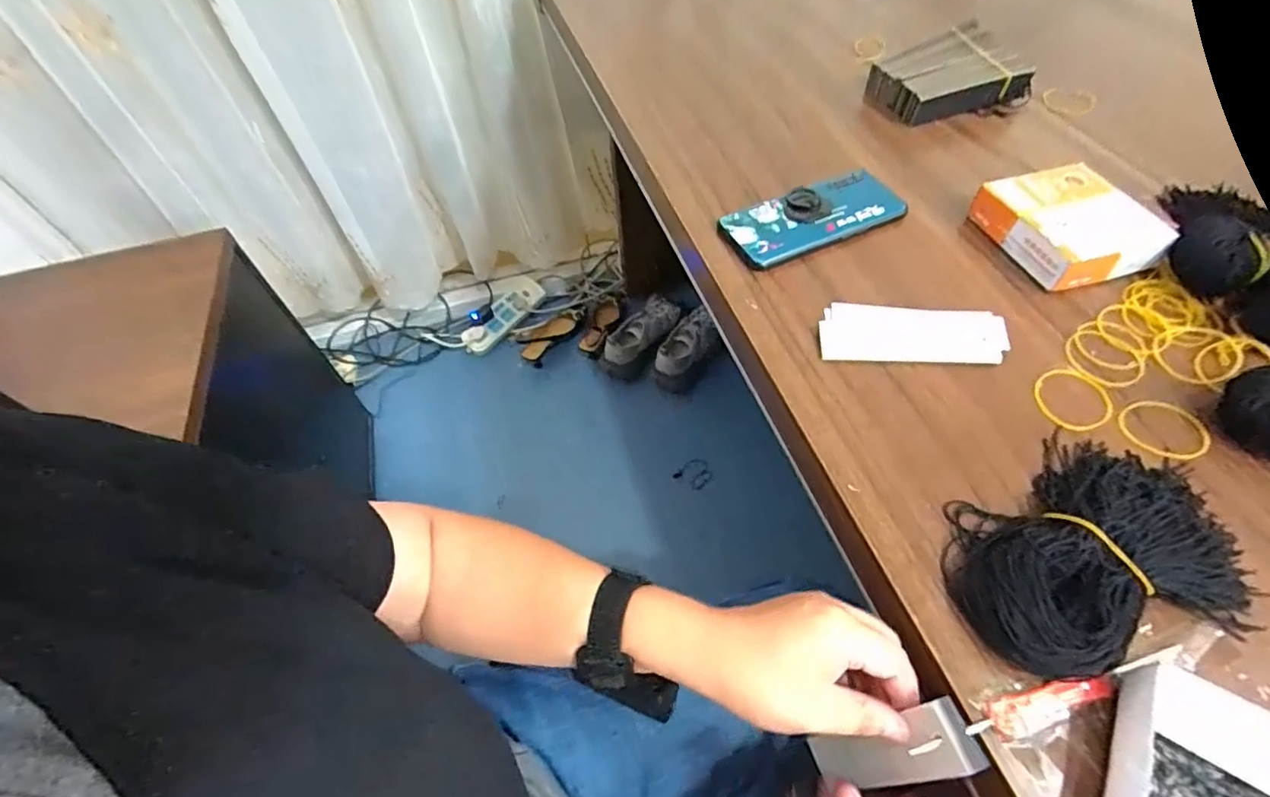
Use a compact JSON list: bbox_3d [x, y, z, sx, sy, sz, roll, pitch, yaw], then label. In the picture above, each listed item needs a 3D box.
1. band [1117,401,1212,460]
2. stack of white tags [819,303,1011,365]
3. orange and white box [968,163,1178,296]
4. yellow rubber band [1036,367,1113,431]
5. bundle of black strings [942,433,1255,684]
[{"bbox_3d":[0.346,0.020,0.373,0.051,0.004,0.045,-16,55,-8],"label":"band"},{"bbox_3d":[0.209,-0.048,0.433,0.133,0.010,0.052,2,54,6],"label":"stack of white tags"},{"bbox_3d":[0.355,-0.143,0.471,0.104,0.038,0.110,-14,54,-6],"label":"orange and white box"},{"bbox_3d":[0.302,-0.001,0.392,0.051,0.004,0.047,-2,54,3],"label":"yellow rubber band"},{"bbox_3d":[0.261,0.080,0.319,0.168,0.033,0.114,-21,55,-11],"label":"bundle of black strings"}]

